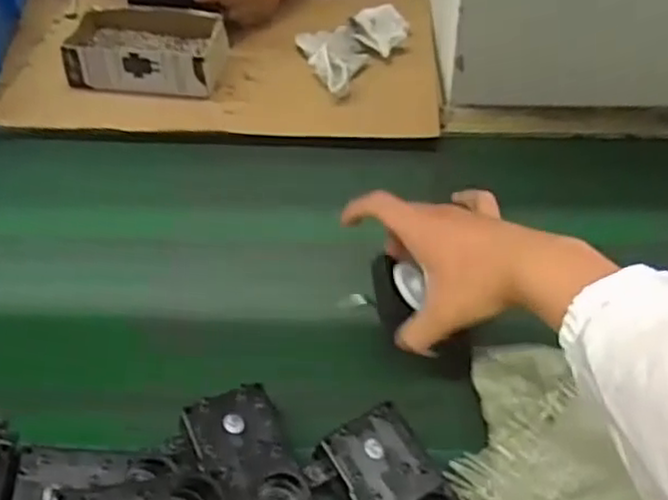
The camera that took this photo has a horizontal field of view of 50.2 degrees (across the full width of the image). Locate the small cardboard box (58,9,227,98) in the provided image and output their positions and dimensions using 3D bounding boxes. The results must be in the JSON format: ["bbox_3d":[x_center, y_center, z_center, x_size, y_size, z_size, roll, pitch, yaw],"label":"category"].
[{"bbox_3d":[-0.226,-0.242,0.873,0.188,0.055,0.121,6,44,6],"label":"small cardboard box"}]

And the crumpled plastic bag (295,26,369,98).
[{"bbox_3d":[0.003,-0.239,0.876,0.075,0.033,0.143,-10,45,-11],"label":"crumpled plastic bag"}]

